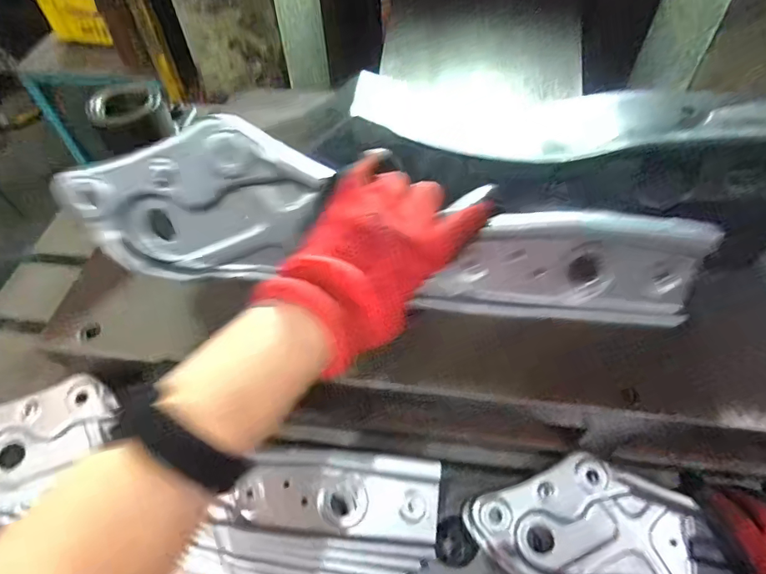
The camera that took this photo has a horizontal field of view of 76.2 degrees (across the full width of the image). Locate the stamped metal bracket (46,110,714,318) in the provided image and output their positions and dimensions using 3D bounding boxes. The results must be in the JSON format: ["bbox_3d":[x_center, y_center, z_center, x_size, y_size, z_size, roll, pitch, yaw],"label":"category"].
[{"bbox_3d":[0.016,-0.038,0.335,0.435,0.106,0.028,5,33,-6],"label":"stamped metal bracket"}]

